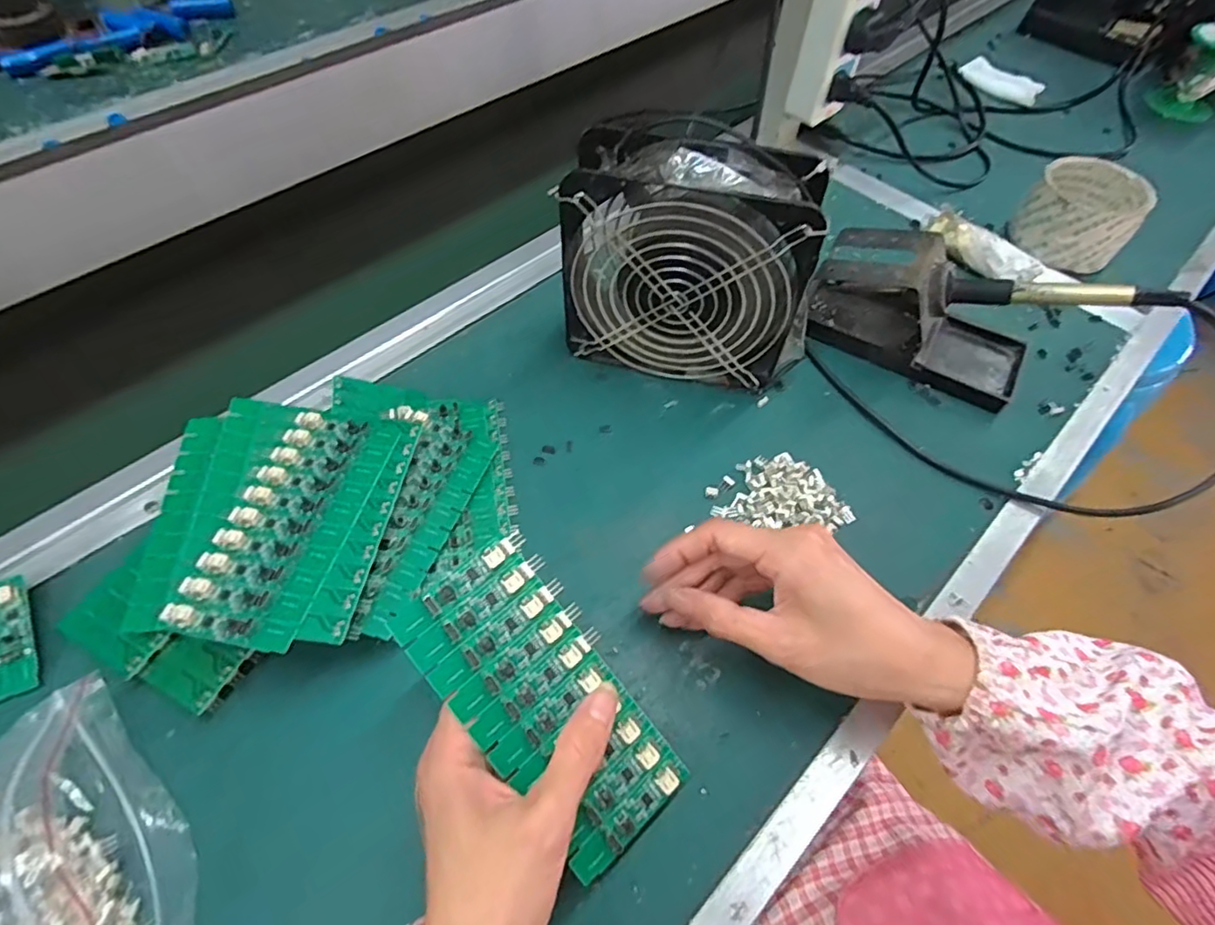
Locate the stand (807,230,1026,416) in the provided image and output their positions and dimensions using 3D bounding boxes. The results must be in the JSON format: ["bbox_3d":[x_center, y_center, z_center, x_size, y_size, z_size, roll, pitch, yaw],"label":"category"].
[{"bbox_3d":[0.229,-0.111,0.430,0.153,0.070,0.076,26,61,14],"label":"stand"}]

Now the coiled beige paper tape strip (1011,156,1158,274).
[{"bbox_3d":[0.401,-0.208,0.510,0.084,0.059,0.086,34,63,18],"label":"coiled beige paper tape strip"}]

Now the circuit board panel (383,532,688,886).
[{"bbox_3d":[-0.026,0.102,0.261,0.065,0.008,0.137,-39,89,-23],"label":"circuit board panel"}]

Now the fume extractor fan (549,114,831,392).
[{"bbox_3d":[0.054,-0.124,0.385,0.155,0.154,0.062,16,59,8],"label":"fume extractor fan"}]

